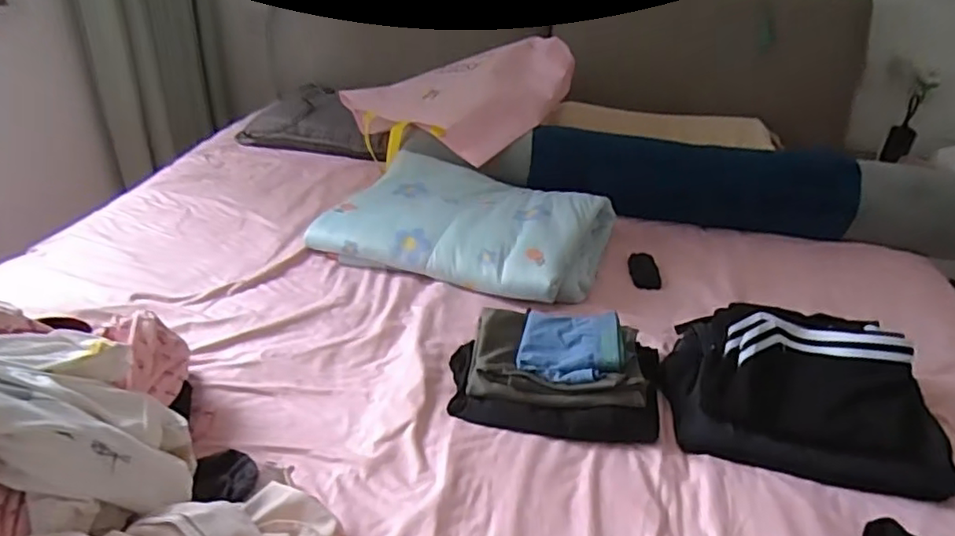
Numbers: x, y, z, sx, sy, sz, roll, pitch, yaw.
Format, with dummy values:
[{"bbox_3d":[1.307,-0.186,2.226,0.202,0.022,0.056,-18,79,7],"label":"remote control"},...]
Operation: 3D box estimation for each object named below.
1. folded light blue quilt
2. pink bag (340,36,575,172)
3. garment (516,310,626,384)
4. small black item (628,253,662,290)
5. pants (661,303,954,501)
[{"bbox_3d":[-0.019,-0.087,1.250,0.519,0.110,0.341,14,31,18],"label":"folded light blue quilt"},{"bbox_3d":[-0.016,-0.417,1.571,0.553,0.087,0.425,-26,52,-7],"label":"pink bag"},{"bbox_3d":[0.136,0.106,0.900,0.143,0.037,0.141,8,30,9],"label":"garment"},{"bbox_3d":[0.330,0.005,1.241,0.057,0.014,0.119,6,29,5],"label":"small black item"},{"bbox_3d":[0.439,0.143,0.863,0.336,0.127,0.258,11,30,13],"label":"pants"}]

